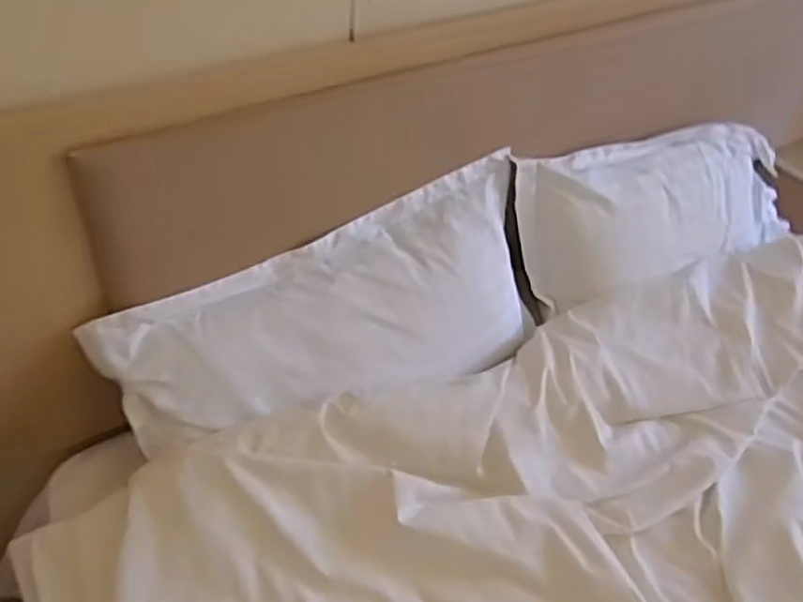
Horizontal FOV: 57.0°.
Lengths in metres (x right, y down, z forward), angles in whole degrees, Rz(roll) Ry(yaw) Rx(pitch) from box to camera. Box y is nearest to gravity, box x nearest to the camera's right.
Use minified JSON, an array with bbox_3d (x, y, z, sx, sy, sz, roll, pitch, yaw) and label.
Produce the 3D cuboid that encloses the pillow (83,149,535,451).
[{"bbox_3d":[-0.078,0.029,1.181,0.742,0.224,0.226,-22,50,-27],"label":"pillow"}]

